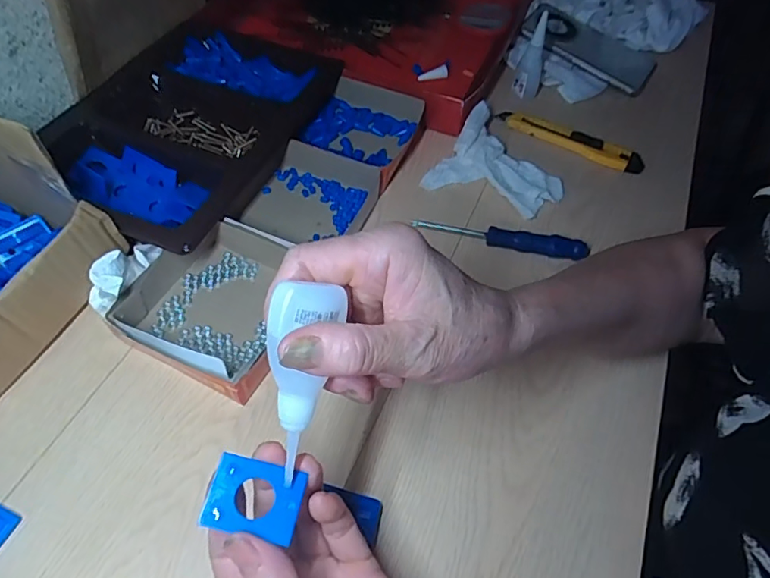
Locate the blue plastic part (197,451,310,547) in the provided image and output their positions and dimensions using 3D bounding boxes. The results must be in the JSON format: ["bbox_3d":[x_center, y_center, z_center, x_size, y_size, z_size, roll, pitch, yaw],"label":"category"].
[{"bbox_3d":[-0.060,0.095,0.237,0.040,0.006,0.031,11,55,4],"label":"blue plastic part"}]

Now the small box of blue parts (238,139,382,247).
[{"bbox_3d":[-0.069,-0.088,0.485,0.110,0.037,0.090,18,56,8],"label":"small box of blue parts"}]

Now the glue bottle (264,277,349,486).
[{"bbox_3d":[-0.039,0.042,0.231,0.031,0.018,0.090,8,98,1],"label":"glue bottle"}]

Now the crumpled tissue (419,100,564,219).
[{"bbox_3d":[0.118,-0.123,0.521,0.120,0.031,0.106,31,59,16],"label":"crumpled tissue"}]

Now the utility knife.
[{"bbox_3d":[0.203,-0.164,0.568,0.160,0.016,0.025,24,57,12],"label":"utility knife"}]

